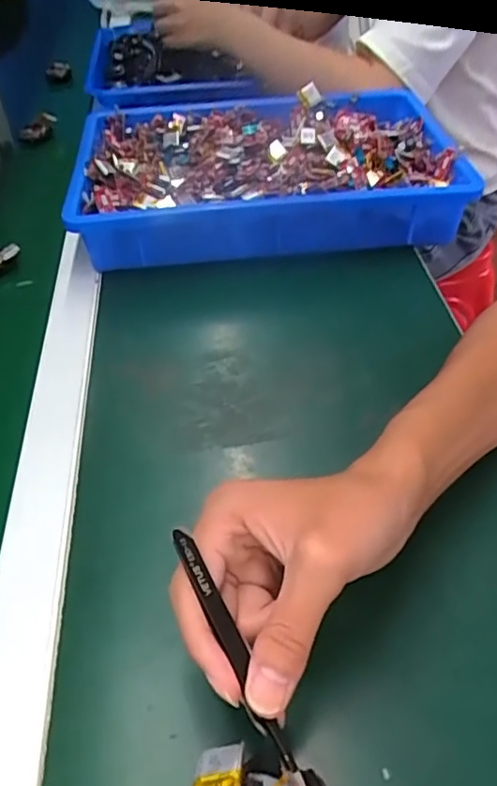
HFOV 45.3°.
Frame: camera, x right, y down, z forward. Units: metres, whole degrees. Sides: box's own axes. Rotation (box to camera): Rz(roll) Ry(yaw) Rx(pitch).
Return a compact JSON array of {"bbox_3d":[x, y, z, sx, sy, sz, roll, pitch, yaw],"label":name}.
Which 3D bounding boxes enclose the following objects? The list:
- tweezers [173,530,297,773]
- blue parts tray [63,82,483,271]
[{"bbox_3d":[-0.008,0.105,0.251,0.009,0.005,0.103,-22,63,-17],"label":"tweezers"},{"bbox_3d":[0.015,-0.240,0.621,0.379,0.064,0.263,-7,46,-3],"label":"blue parts tray"}]

